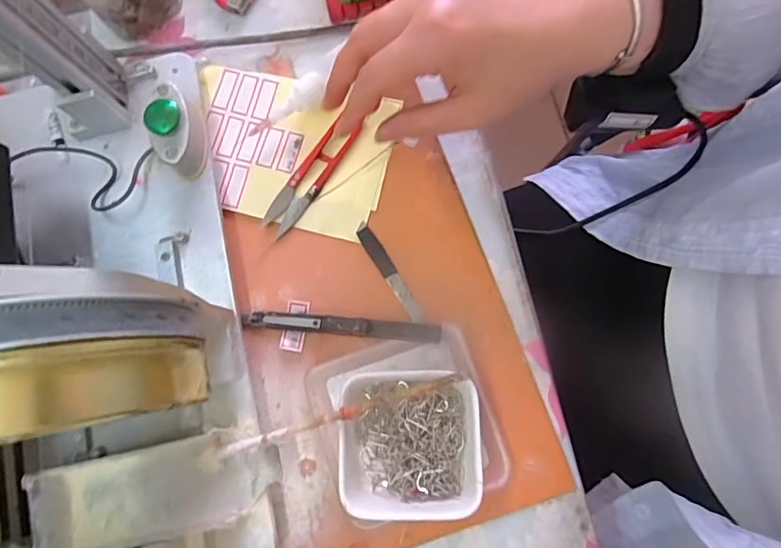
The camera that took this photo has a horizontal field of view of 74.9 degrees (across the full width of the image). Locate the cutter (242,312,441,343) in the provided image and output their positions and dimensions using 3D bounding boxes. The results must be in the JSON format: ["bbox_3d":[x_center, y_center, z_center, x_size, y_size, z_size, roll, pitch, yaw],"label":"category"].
[{"bbox_3d":[-0.033,0.033,0.333,0.130,0.012,0.011,5,80,5],"label":"cutter"}]

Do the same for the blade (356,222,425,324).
[{"bbox_3d":[0.000,-0.001,0.343,0.011,0.007,0.078,-33,79,-3],"label":"blade"}]

